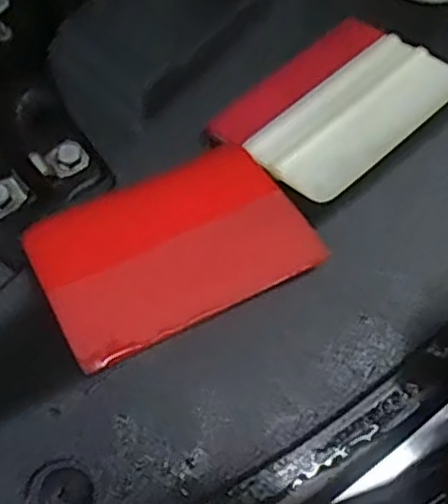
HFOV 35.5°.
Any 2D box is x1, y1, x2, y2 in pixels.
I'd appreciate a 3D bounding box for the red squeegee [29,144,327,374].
[{"bbox_3d":[-0.022,-0.004,0.279,0.101,0.007,0.077,-26,53,-15],"label":"red squeegee"}]

